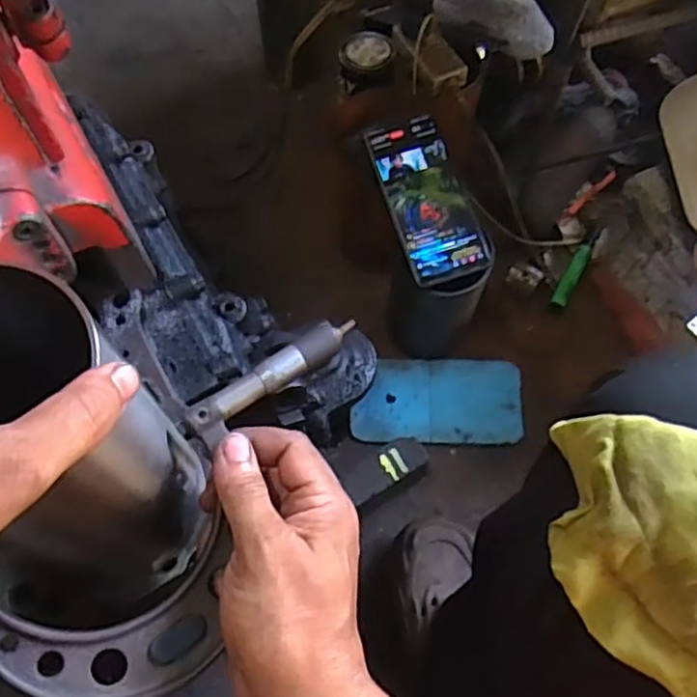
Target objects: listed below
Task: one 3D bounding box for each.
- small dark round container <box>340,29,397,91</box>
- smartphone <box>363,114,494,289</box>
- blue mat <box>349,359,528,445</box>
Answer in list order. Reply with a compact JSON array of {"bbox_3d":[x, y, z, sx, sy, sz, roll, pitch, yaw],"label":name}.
[{"bbox_3d":[0.021,-0.347,0.814,0.066,0.033,0.068,0,64,0],"label":"small dark round container"},{"bbox_3d":[0.075,-0.143,0.654,0.077,0.011,0.163,-19,82,-9],"label":"smartphone"},{"bbox_3d":[0.100,0.058,0.768,0.185,0.010,0.096,1,64,1],"label":"blue mat"}]

